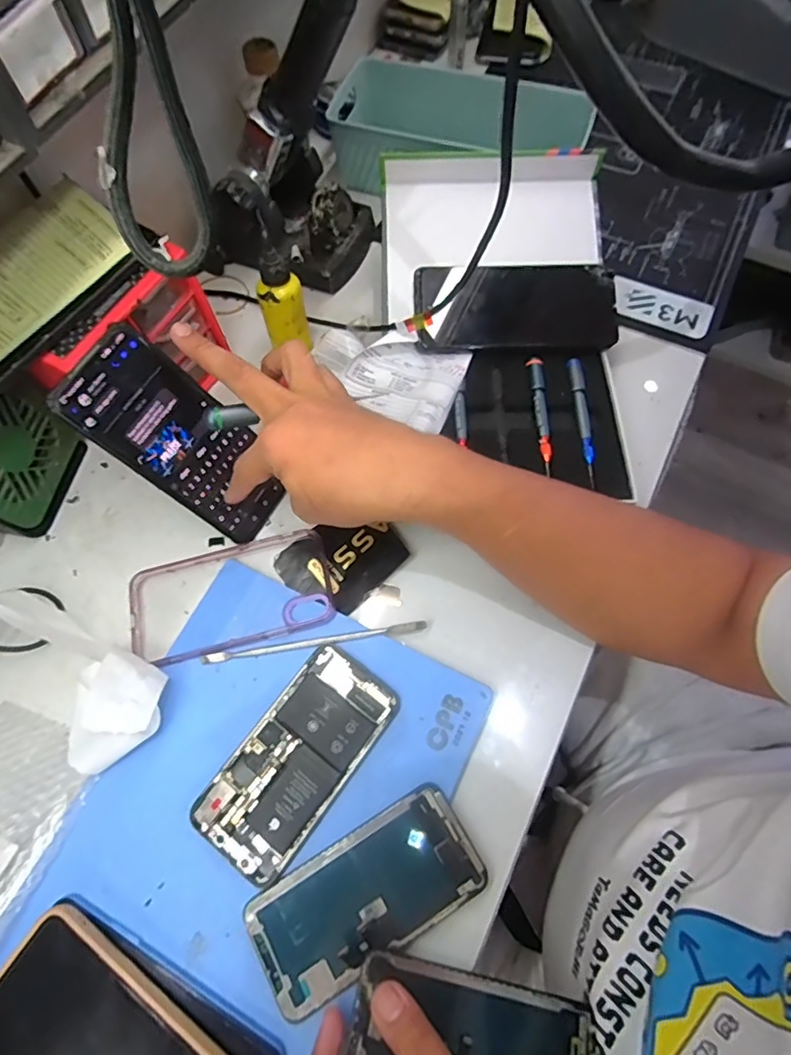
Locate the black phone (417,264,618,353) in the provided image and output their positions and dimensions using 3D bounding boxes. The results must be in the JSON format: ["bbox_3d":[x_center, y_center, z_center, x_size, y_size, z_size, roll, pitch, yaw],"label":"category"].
[{"bbox_3d":[0.104,-0.184,0.456,0.160,0.011,0.072,-2,91,1],"label":"black phone"}]

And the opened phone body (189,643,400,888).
[{"bbox_3d":[-0.065,0.151,0.360,0.072,0.007,0.141,35,71,13],"label":"opened phone body"}]

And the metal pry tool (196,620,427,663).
[{"bbox_3d":[-0.057,0.081,0.384,0.158,0.009,0.009,-8,68,-5],"label":"metal pry tool"}]

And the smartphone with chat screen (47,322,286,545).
[{"bbox_3d":[-0.151,-0.061,0.393,0.162,0.004,0.076,44,70,-32],"label":"smartphone with chat screen"}]

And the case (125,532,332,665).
[{"bbox_3d":[-0.121,0.052,0.405,0.144,0.016,0.079,-14,69,-4],"label":"case"}]

